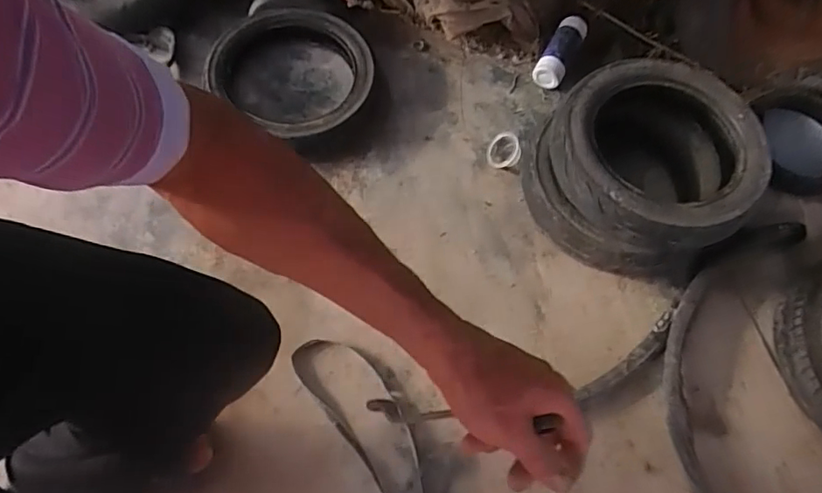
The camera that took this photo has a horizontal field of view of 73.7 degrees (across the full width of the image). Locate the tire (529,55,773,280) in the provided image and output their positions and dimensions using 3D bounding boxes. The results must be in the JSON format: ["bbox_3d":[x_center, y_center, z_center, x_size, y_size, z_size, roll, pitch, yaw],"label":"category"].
[{"bbox_3d":[0.413,-0.141,1.011,0.384,0.182,0.350,4,62,-1],"label":"tire"}]

